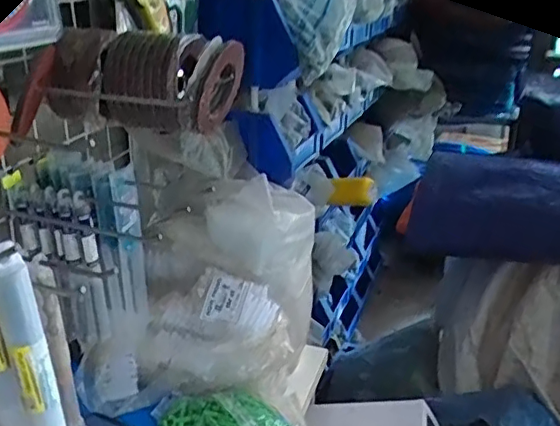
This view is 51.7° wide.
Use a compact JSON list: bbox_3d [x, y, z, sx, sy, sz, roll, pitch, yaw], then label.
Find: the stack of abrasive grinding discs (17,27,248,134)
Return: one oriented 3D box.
[{"bbox_3d":[-0.149,-0.138,0.592,0.217,0.088,0.089,-2,23,-4],"label":"stack of abrasive grinding discs"}]

